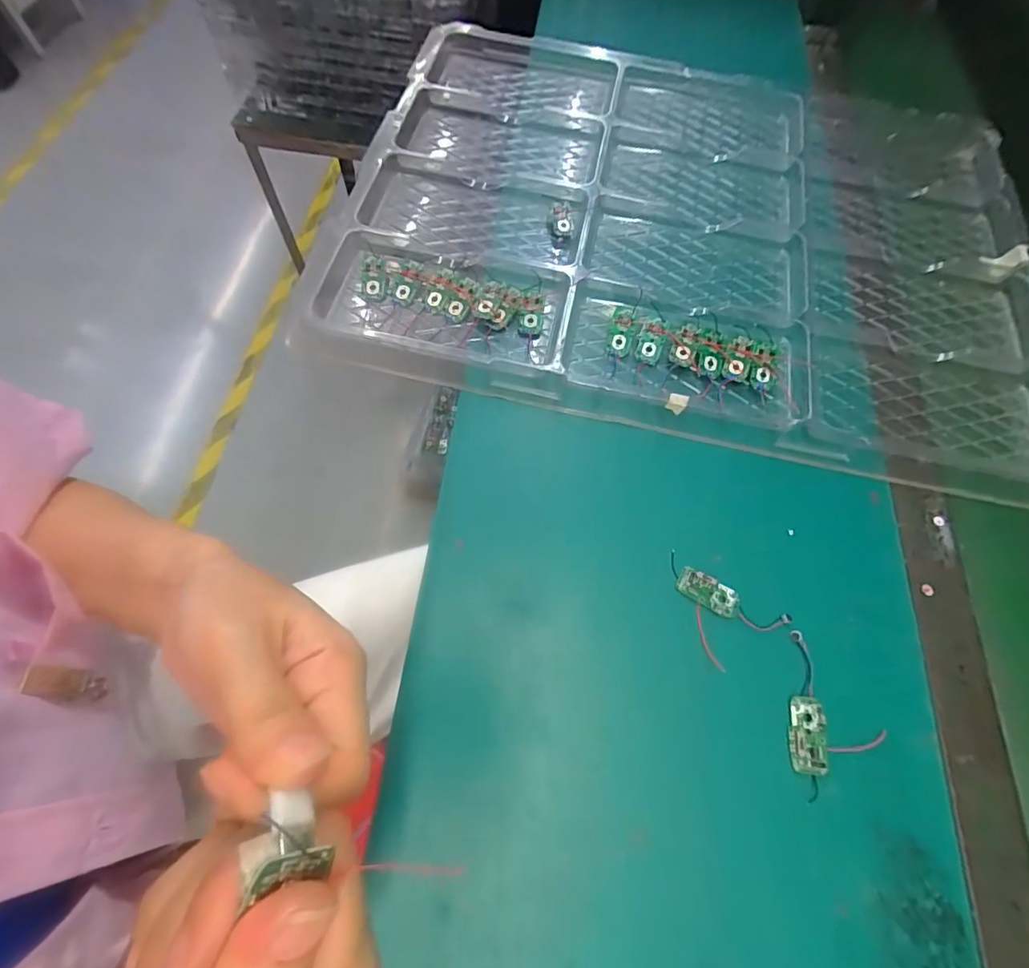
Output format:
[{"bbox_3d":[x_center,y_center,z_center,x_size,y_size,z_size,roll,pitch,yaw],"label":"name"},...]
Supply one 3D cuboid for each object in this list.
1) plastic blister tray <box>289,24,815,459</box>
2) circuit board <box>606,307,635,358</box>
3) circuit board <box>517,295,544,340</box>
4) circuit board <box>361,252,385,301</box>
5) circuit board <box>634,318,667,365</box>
[{"bbox_3d":[0.058,-0.234,0.414,0.374,0.022,0.392,11,68,1],"label":"plastic blister tray"},{"bbox_3d":[0.080,-0.114,0.370,0.017,0.007,0.040,13,68,2],"label":"circuit board"},{"bbox_3d":[0.013,-0.125,0.369,0.018,0.009,0.034,8,68,0],"label":"circuit board"},{"bbox_3d":[-0.108,-0.159,0.377,0.017,0.005,0.040,-5,80,-5],"label":"circuit board"},{"bbox_3d":[0.101,-0.108,0.366,0.019,0.004,0.037,17,68,4],"label":"circuit board"}]

